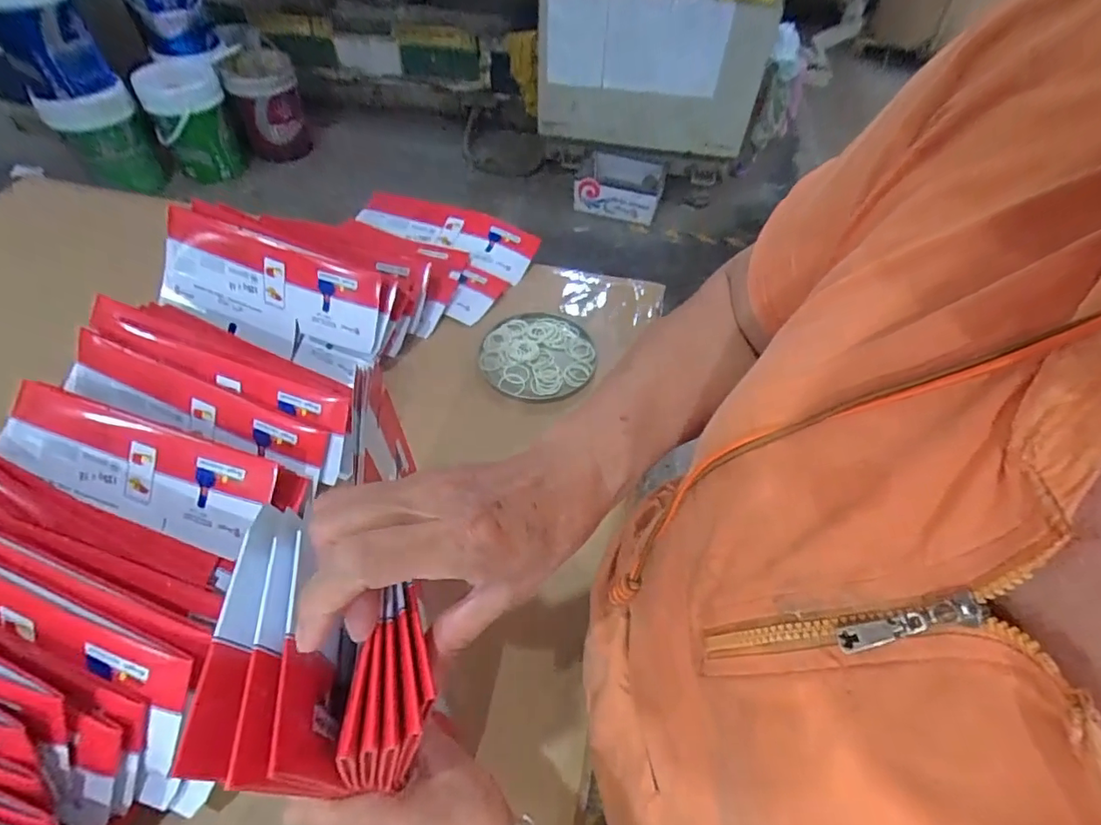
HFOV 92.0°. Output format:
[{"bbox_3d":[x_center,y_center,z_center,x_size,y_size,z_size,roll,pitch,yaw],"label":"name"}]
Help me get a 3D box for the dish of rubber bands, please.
[{"bbox_3d":[-0.020,-0.086,0.785,0.162,0.018,0.165,1,51,-2],"label":"dish of rubber bands"}]

